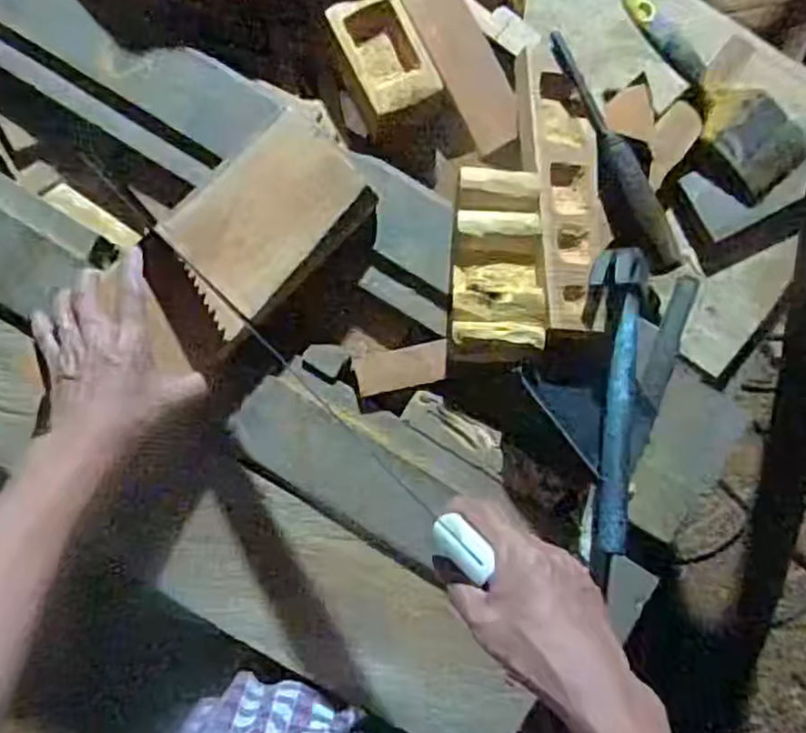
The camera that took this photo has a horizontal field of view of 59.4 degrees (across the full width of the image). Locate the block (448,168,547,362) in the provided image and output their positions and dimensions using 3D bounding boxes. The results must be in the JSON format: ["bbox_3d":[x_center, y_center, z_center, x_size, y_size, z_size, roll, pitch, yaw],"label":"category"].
[{"bbox_3d":[0.076,-0.078,0.547,0.071,0.033,0.148,3,85,-2],"label":"block"}]

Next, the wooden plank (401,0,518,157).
[{"bbox_3d":[0.037,-0.295,0.620,0.051,0.019,0.223,-26,89,-4],"label":"wooden plank"}]

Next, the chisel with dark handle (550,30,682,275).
[{"bbox_3d":[0.174,-0.181,0.596,0.036,0.033,0.219,-20,88,-4],"label":"chisel with dark handle"}]

